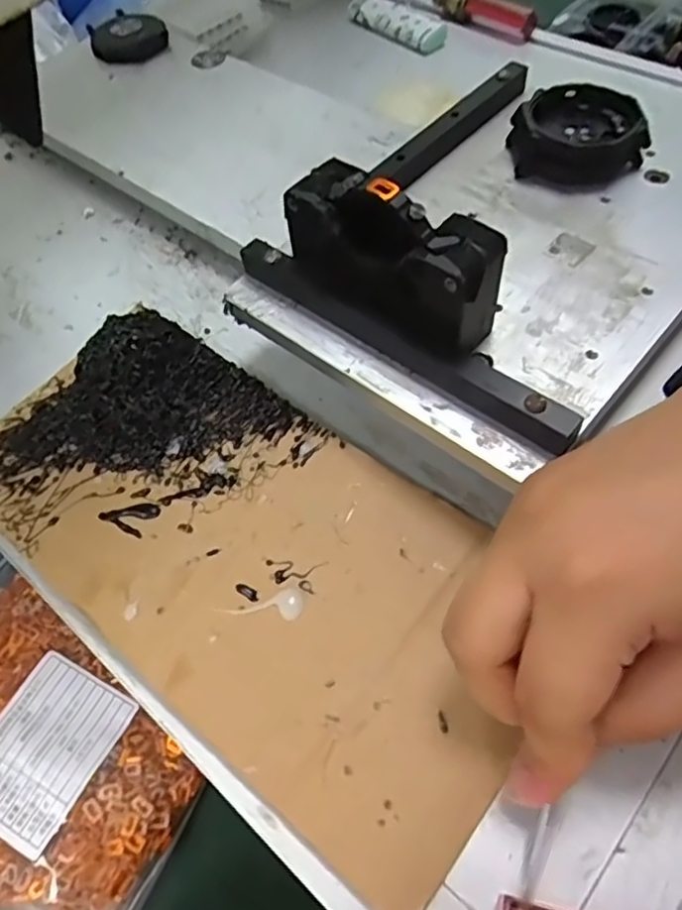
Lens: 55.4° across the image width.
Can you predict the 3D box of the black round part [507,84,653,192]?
[{"bbox_3d":[0.103,-0.140,0.284,0.052,0.021,0.052,-2,57,3],"label":"black round part"}]

